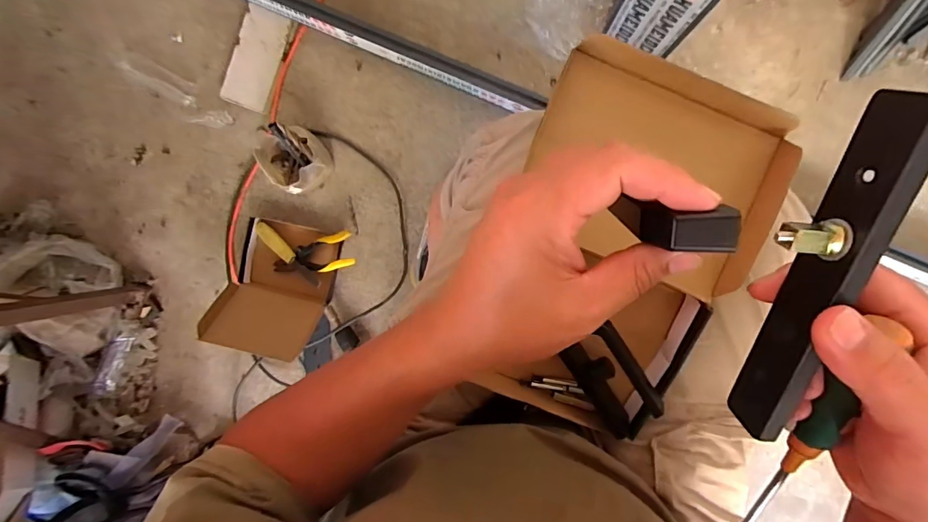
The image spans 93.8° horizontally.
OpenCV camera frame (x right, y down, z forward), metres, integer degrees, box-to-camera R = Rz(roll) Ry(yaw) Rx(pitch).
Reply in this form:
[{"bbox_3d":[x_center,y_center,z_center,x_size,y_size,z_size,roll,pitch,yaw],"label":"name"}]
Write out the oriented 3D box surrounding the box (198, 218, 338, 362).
[{"bbox_3d":[-0.394,0.060,0.900,0.200,0.107,0.271,22,95,3],"label":"box"}]

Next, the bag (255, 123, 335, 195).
[{"bbox_3d":[-0.357,-0.210,0.904,0.130,0.108,0.130,-12,92,5],"label":"bag"}]

